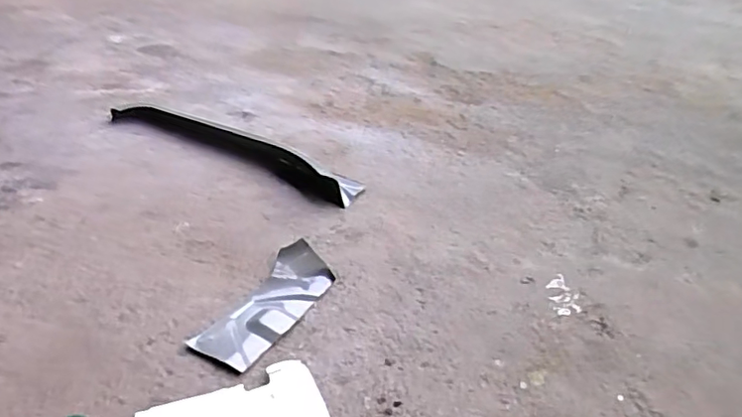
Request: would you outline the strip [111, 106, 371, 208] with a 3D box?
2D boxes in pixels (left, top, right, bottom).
[{"bbox_3d":[-0.378,-0.169,1.542,0.789,0.061,0.118,19,32,25],"label":"strip"}]

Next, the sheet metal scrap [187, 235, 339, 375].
[{"bbox_3d":[-0.174,0.163,1.021,0.122,0.030,0.313,15,30,19],"label":"sheet metal scrap"}]

